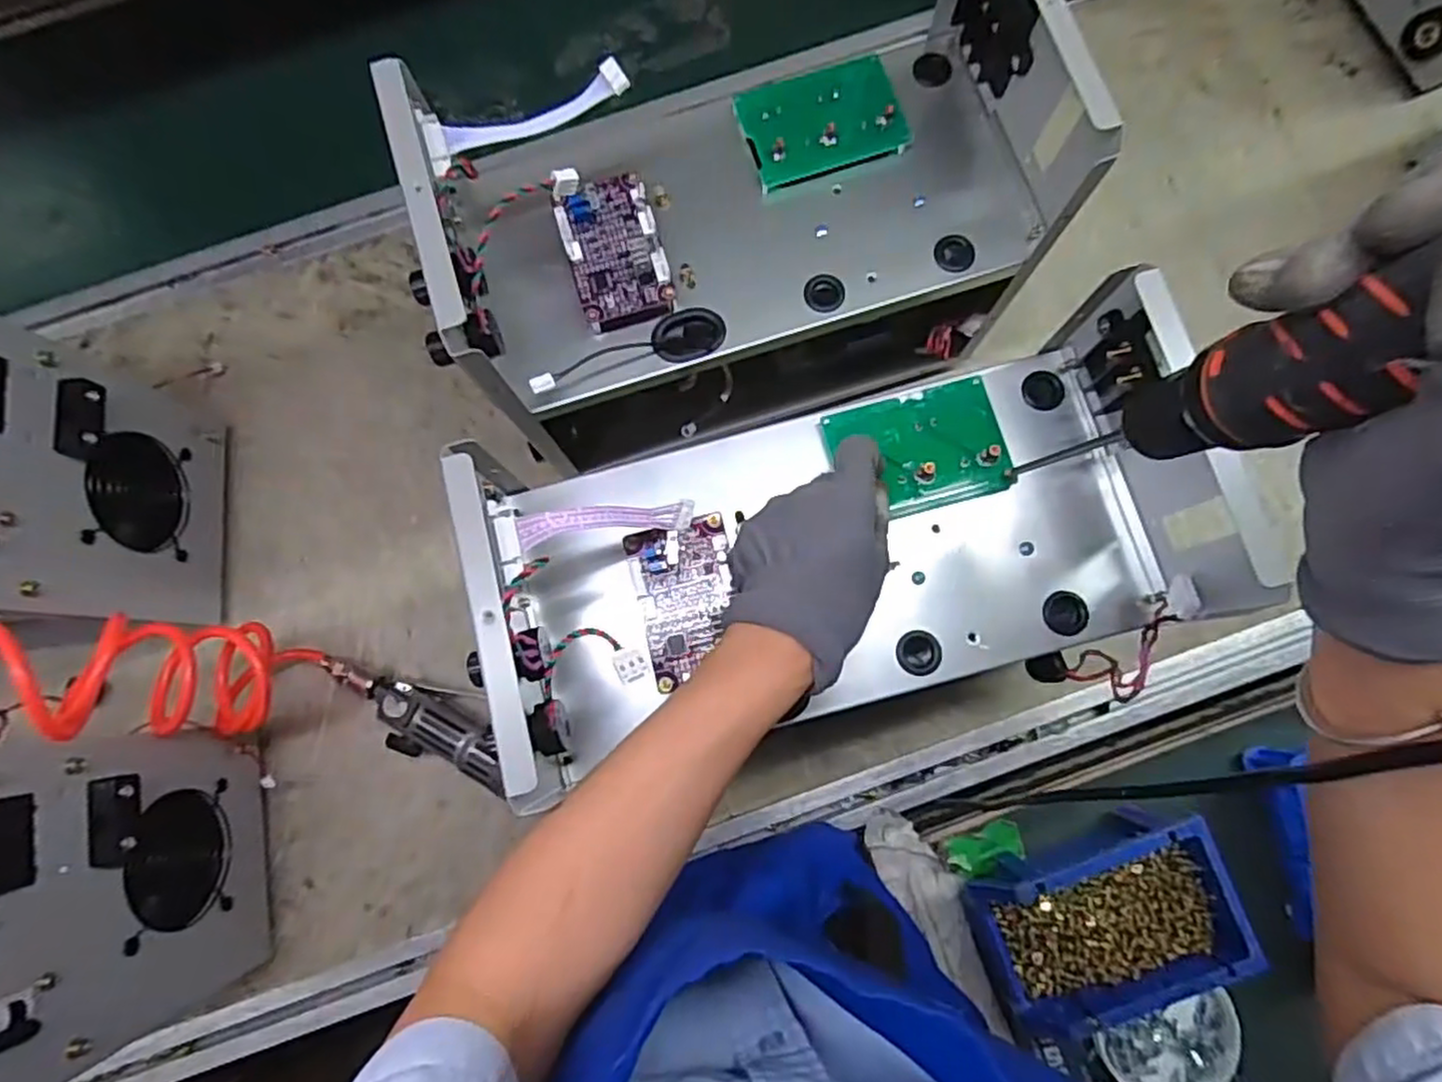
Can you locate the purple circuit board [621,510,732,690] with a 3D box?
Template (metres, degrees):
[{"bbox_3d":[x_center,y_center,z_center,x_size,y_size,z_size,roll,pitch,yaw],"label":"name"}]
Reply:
[{"bbox_3d":[-0.018,0.032,0.412,0.058,0.012,0.087,-15,80,-1],"label":"purple circuit board"}]

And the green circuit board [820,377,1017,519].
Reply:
[{"bbox_3d":[0.121,-0.055,0.441,0.102,0.009,0.072,-14,80,-1],"label":"green circuit board"}]

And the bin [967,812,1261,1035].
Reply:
[{"bbox_3d":[0.262,0.260,0.504,0.159,0.071,0.109,-20,80,-2],"label":"bin"}]

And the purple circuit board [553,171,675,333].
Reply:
[{"bbox_3d":[-0.068,-0.186,0.464,0.058,0.034,0.092,-16,80,-1],"label":"purple circuit board"}]

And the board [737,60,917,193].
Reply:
[{"bbox_3d":[0.068,-0.282,0.485,0.102,0.013,0.069,-17,80,-2],"label":"board"}]

